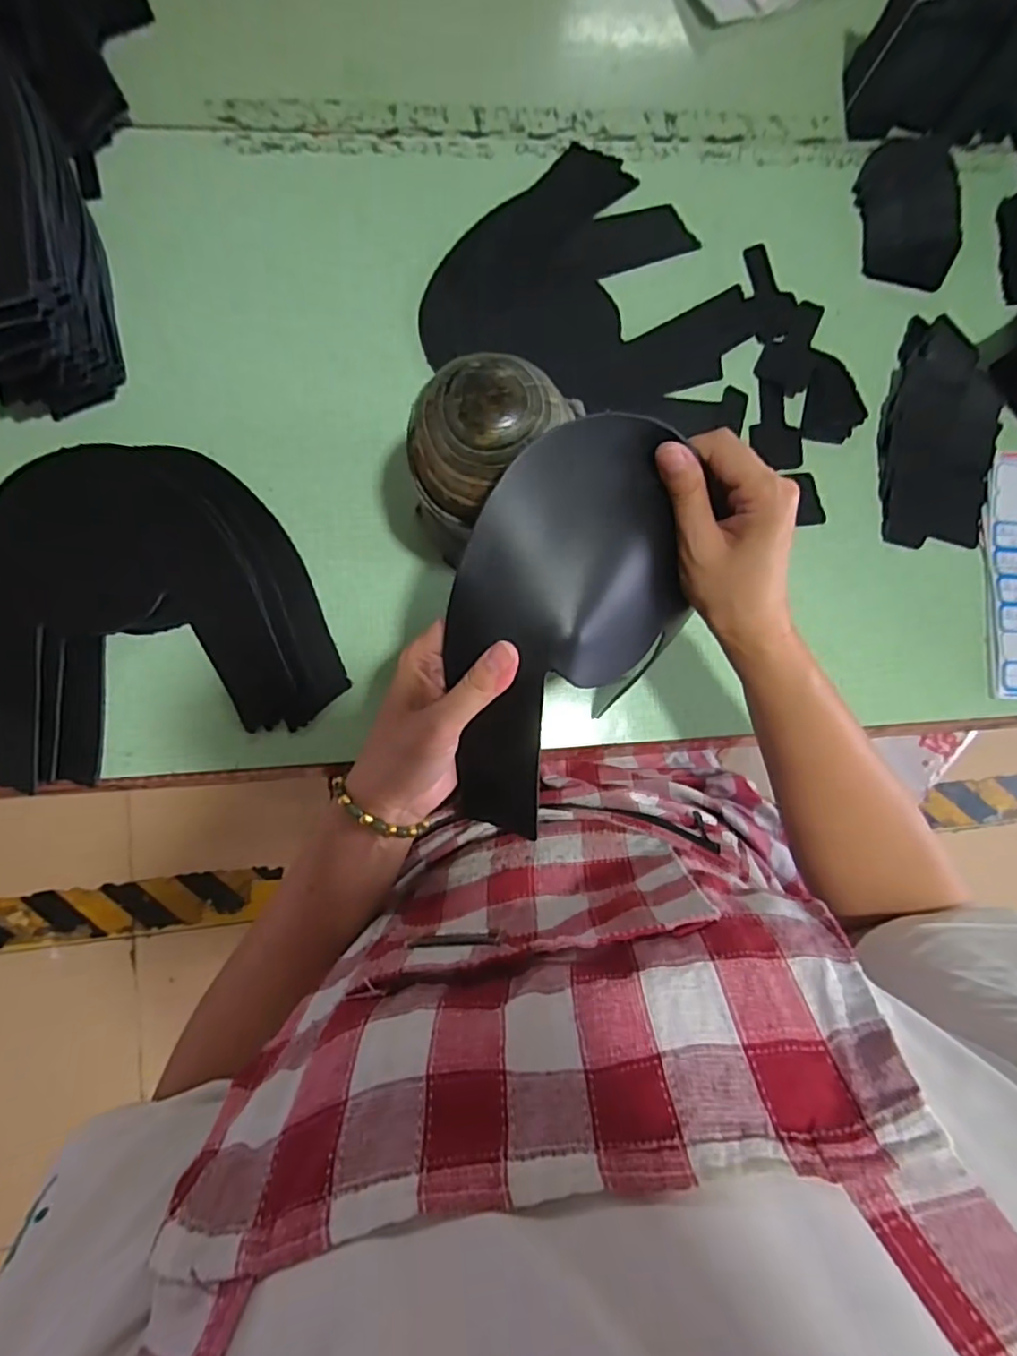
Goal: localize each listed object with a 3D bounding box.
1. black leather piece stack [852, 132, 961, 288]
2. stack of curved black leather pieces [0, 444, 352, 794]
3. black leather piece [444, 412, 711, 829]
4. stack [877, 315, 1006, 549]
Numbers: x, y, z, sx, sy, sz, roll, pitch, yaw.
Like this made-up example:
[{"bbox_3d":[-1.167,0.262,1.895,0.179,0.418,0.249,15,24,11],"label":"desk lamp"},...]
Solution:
[{"bbox_3d":[0.354,-0.418,0.525,0.071,0.030,0.131,0,84,-5],"label":"black leather piece stack"},{"bbox_3d":[-0.277,-0.057,0.442,0.252,0.013,0.232,-15,86,-6],"label":"stack of curved black leather pieces"},{"bbox_3d":[0.022,-0.026,0.323,0.118,0.089,0.202,37,83,0],"label":"black leather piece"},{"bbox_3d":[0.375,-0.215,0.510,0.096,0.026,0.196,5,84,-4],"label":"stack"}]

